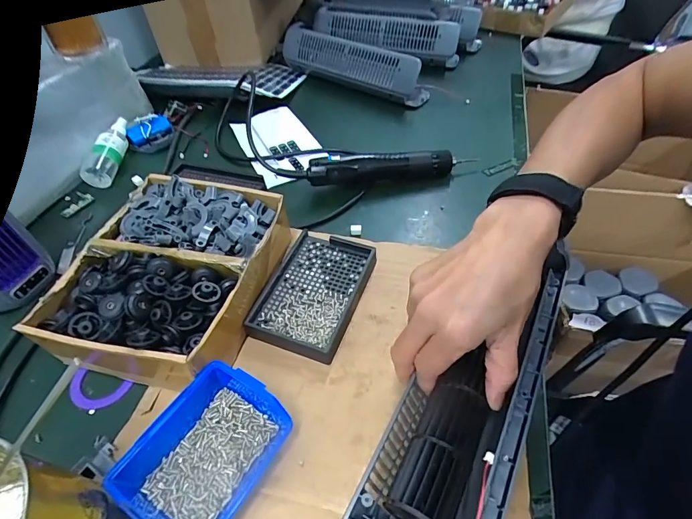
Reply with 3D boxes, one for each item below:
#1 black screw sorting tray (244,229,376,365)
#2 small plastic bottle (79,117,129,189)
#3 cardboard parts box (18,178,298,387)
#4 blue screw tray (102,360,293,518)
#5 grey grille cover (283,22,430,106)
[{"bbox_3d":[-0.033,0.034,0.409,0.095,0.026,0.139,14,50,15],"label":"black screw sorting tray"},{"bbox_3d":[-0.360,-0.170,0.587,0.036,0.033,0.133,2,61,5],"label":"small plastic bottle"},{"bbox_3d":[-0.165,0.009,0.389,0.184,0.067,0.220,10,49,12],"label":"cardboard parts box"},{"bbox_3d":[-0.105,0.145,0.293,0.087,0.047,0.110,25,54,23],"label":"blue screw tray"},{"bbox_3d":[0.015,-0.392,0.775,0.313,0.081,0.086,30,56,26],"label":"grey grille cover"}]

